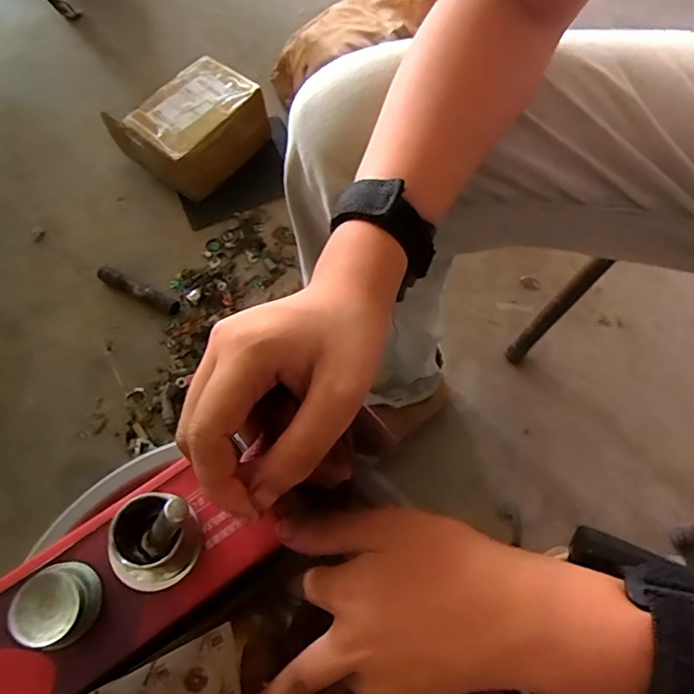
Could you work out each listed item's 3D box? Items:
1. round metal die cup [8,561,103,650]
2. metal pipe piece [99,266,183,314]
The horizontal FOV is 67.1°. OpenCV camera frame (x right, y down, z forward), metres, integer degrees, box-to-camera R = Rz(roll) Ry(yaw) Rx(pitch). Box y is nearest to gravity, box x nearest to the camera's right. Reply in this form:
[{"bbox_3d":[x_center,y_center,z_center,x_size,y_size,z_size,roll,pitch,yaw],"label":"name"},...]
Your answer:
[{"bbox_3d":[-0.142,0.126,0.258,0.032,0.021,0.037,-2,67,1],"label":"round metal die cup"},{"bbox_3d":[-0.346,-0.094,0.857,0.157,0.028,0.026,23,69,12],"label":"metal pipe piece"}]

